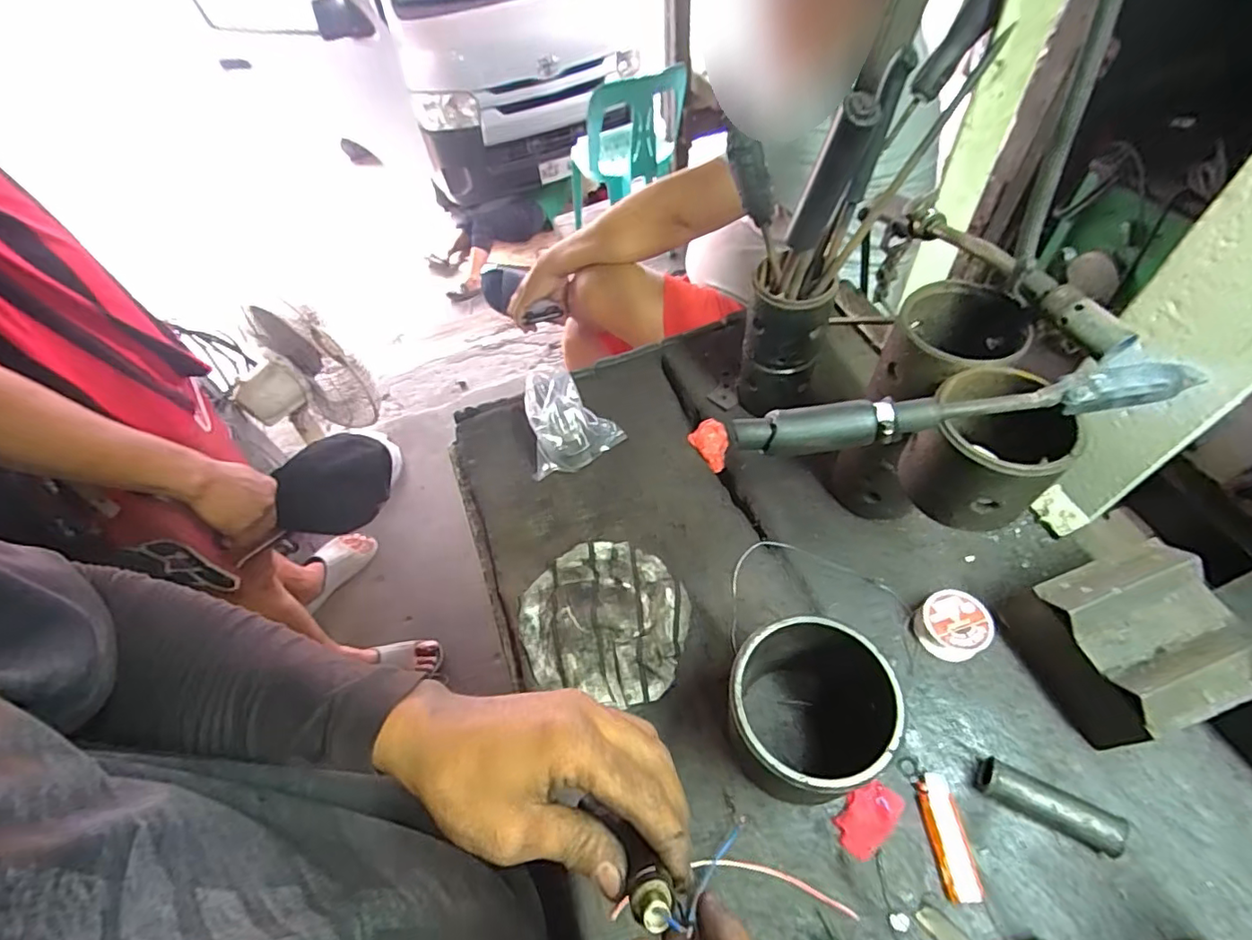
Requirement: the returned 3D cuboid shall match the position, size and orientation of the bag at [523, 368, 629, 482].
[{"bbox_3d":[-0.062,-0.067,0.662,0.108,0.084,0.114,-9,55,0],"label":"bag"}]

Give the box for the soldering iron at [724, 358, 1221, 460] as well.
[{"bbox_3d":[0.206,-0.037,0.358,0.273,0.033,0.026,-5,55,2],"label":"soldering iron"}]

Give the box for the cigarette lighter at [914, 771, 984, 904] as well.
[{"bbox_3d":[0.242,0.275,0.427,0.025,0.013,0.080,-4,55,2],"label":"cigarette lighter"}]

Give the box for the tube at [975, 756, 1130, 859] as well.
[{"bbox_3d":[0.317,0.251,0.422,0.091,0.028,0.027,22,60,19],"label":"tube"}]

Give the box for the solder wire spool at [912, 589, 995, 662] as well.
[{"bbox_3d":[0.288,0.137,0.500,0.053,0.032,0.053,-3,55,4],"label":"solder wire spool"}]

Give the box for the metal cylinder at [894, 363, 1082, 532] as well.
[{"bbox_3d":[0.248,-0.015,0.395,0.085,0.089,0.085,-3,55,4],"label":"metal cylinder"}]

